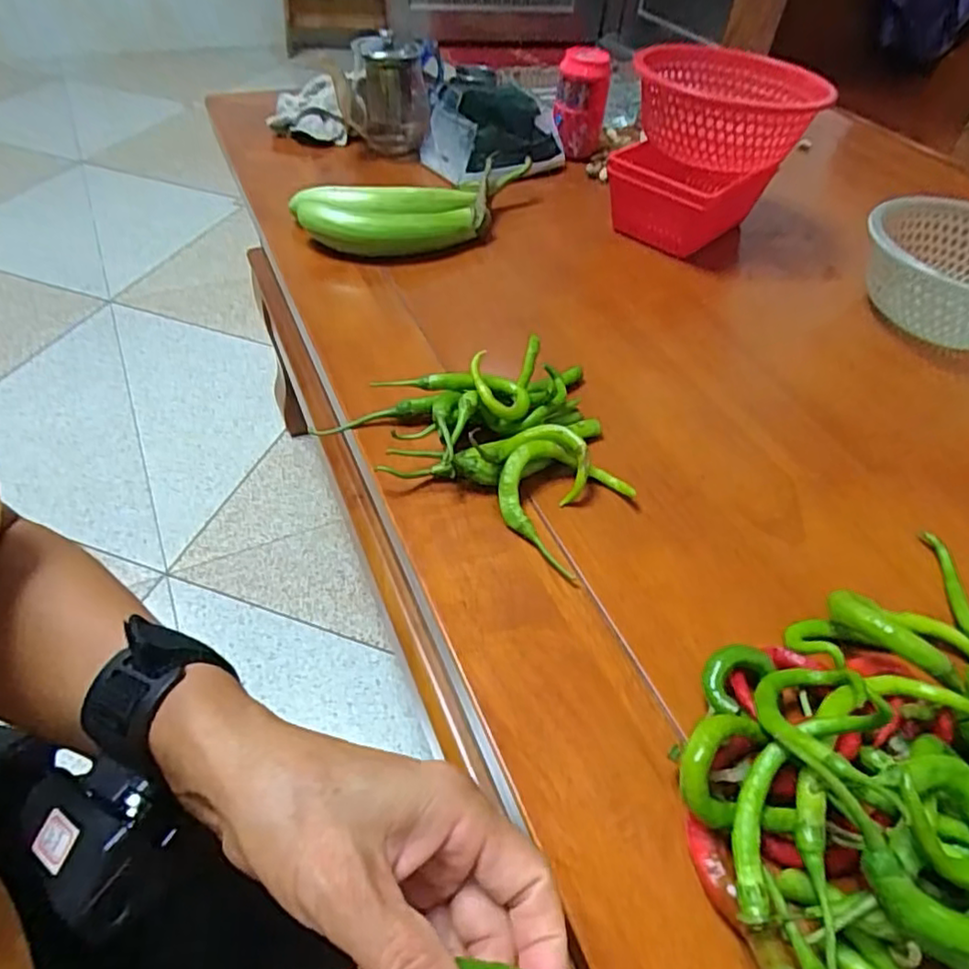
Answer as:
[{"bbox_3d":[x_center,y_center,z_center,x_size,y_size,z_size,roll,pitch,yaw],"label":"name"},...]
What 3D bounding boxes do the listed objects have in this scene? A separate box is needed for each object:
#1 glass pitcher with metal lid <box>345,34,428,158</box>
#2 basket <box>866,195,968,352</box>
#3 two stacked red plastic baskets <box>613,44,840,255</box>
[{"bbox_3d":[-0.099,-0.407,0.692,0.082,0.102,0.068,0,47,-6],"label":"glass pitcher with metal lid"},{"bbox_3d":[0.415,-0.178,0.574,0.170,0.080,0.155,27,50,18],"label":"basket"},{"bbox_3d":[0.218,-0.320,0.641,0.164,0.143,0.177,27,50,18],"label":"two stacked red plastic baskets"}]

